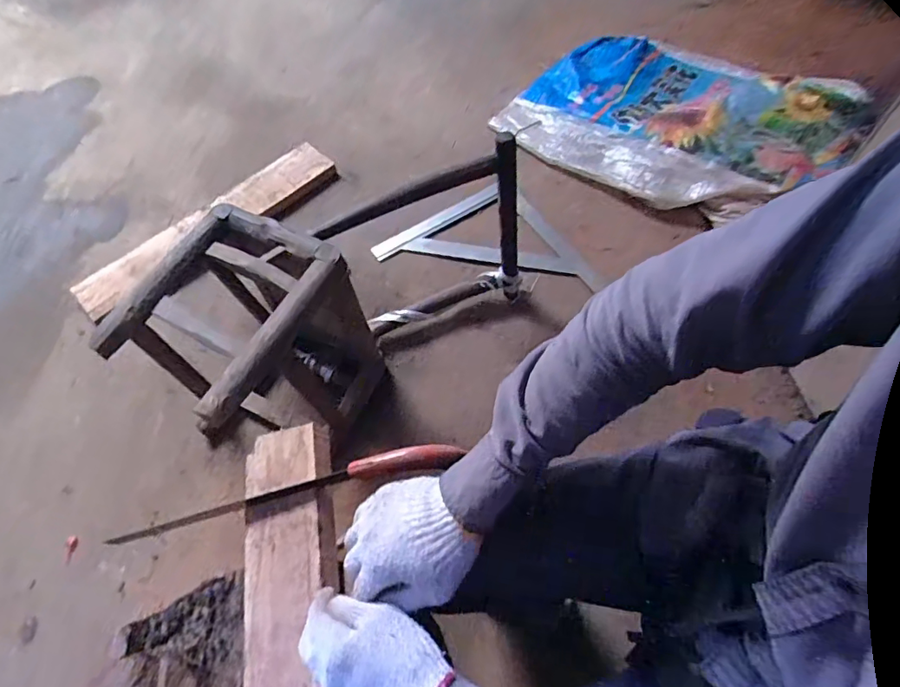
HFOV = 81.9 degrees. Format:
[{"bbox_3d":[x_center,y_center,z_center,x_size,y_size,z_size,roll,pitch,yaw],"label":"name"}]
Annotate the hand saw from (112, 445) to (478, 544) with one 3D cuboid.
[{"bbox_3d":[-0.205,0.186,0.631,0.442,0.050,0.019,-18,59,12],"label":"hand saw"}]

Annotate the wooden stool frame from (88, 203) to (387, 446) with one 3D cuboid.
[{"bbox_3d":[-0.309,0.027,0.895,0.277,0.368,0.293,26,65,14],"label":"wooden stool frame"}]

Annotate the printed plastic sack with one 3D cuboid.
[{"bbox_3d":[0.576,-0.614,1.347,0.602,0.153,0.730,-39,67,-18],"label":"printed plastic sack"}]

